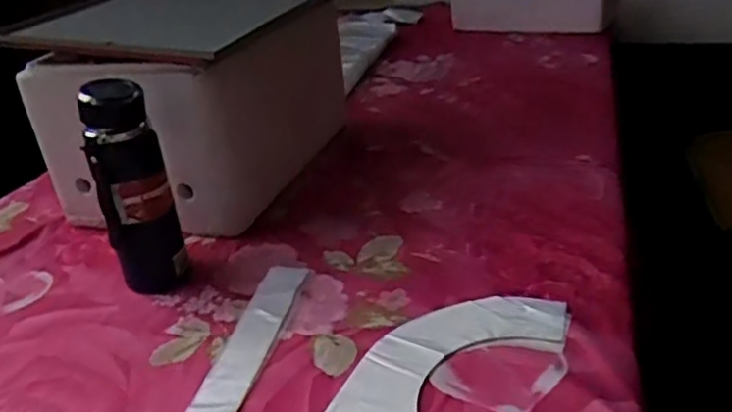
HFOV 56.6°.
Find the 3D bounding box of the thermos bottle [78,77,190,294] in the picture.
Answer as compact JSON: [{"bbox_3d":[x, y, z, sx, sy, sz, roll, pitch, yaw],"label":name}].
[{"bbox_3d":[-0.261,-0.013,0.772,0.079,0.243,0.057,-14,29,-18],"label":"thermos bottle"}]

